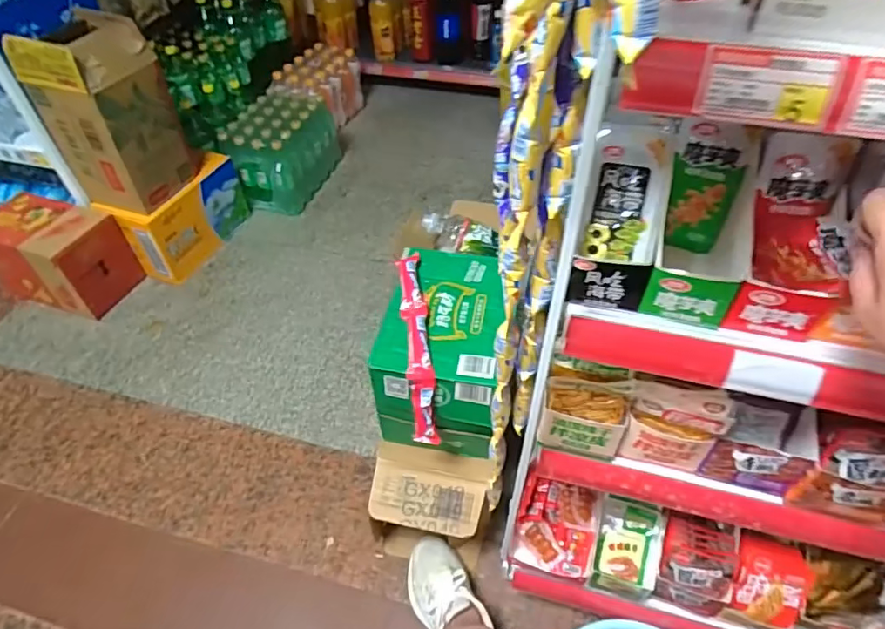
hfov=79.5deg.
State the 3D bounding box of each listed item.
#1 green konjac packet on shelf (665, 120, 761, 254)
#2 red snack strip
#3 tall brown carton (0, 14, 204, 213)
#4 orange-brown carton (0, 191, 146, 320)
[{"bbox_3d":[0.254,-0.123,0.527,0.066,0.130,0.026,17,50,16],"label":"green konjac packet on shelf"},{"bbox_3d":[-0.038,0.038,0.809,0.038,0.096,0.295,-6,69,-3],"label":"red snack strip"},{"bbox_3d":[-0.779,-0.481,1.263,0.187,0.360,0.229,17,50,17],"label":"tall brown carton"},{"bbox_3d":[-1.033,-0.165,1.422,0.333,0.221,0.214,16,51,16],"label":"orange-brown carton"}]

